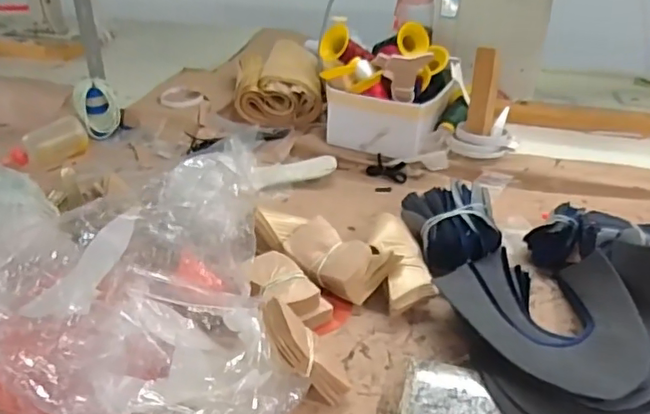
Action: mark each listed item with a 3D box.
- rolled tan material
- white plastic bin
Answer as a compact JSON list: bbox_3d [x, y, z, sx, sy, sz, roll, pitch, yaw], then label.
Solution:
[{"bbox_3d":[-0.086,-0.240,1.071,0.150,0.088,0.244,-3,35,-2],"label":"rolled tan material"},{"bbox_3d":[0.113,-0.161,0.953,0.166,0.098,0.172,17,39,25],"label":"white plastic bin"}]

